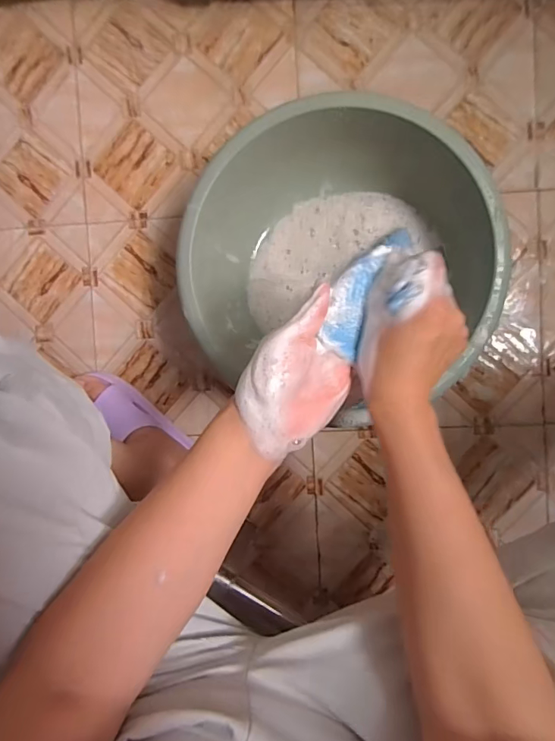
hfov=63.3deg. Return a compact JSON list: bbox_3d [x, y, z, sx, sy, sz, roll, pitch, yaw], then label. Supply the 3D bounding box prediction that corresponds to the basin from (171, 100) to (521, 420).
[{"bbox_3d":[0.078,-0.113,0.528,0.351,0.131,0.296,-14,92,5],"label":"basin"}]

